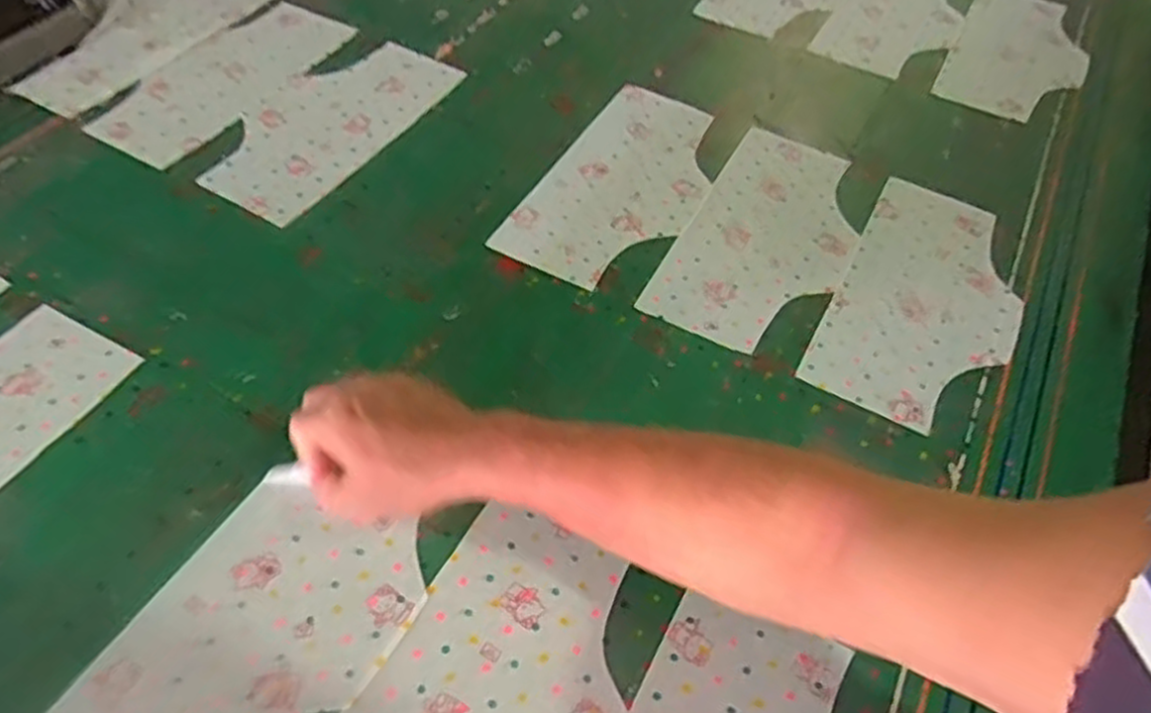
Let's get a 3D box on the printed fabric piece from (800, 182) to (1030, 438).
[{"bbox_3d":[0.346,-0.058,0.763,0.163,0.008,0.311,26,55,14],"label":"printed fabric piece"}]

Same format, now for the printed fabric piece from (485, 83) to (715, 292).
[{"bbox_3d":[0.056,-0.192,0.853,0.161,0.010,0.318,24,55,14],"label":"printed fabric piece"}]

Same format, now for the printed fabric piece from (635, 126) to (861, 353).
[{"bbox_3d":[0.206,-0.133,0.812,0.159,0.006,0.325,24,56,16],"label":"printed fabric piece"}]

